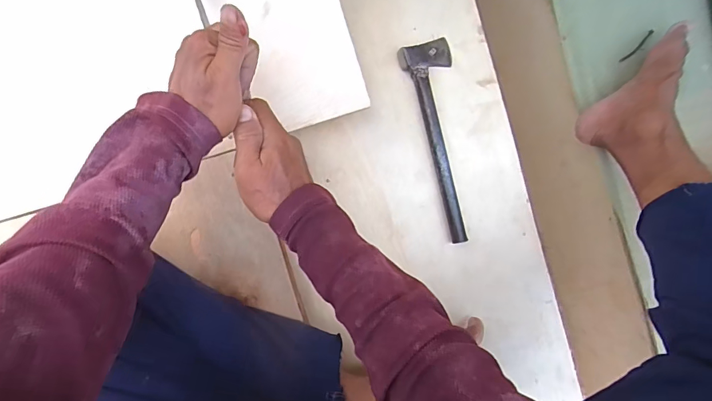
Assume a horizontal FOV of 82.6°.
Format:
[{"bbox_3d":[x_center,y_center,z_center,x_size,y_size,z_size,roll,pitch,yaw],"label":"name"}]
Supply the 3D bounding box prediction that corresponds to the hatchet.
[{"bbox_3d":[0.128,-0.083,0.560,0.072,0.020,0.276,-14,91,-9],"label":"hatchet"}]

